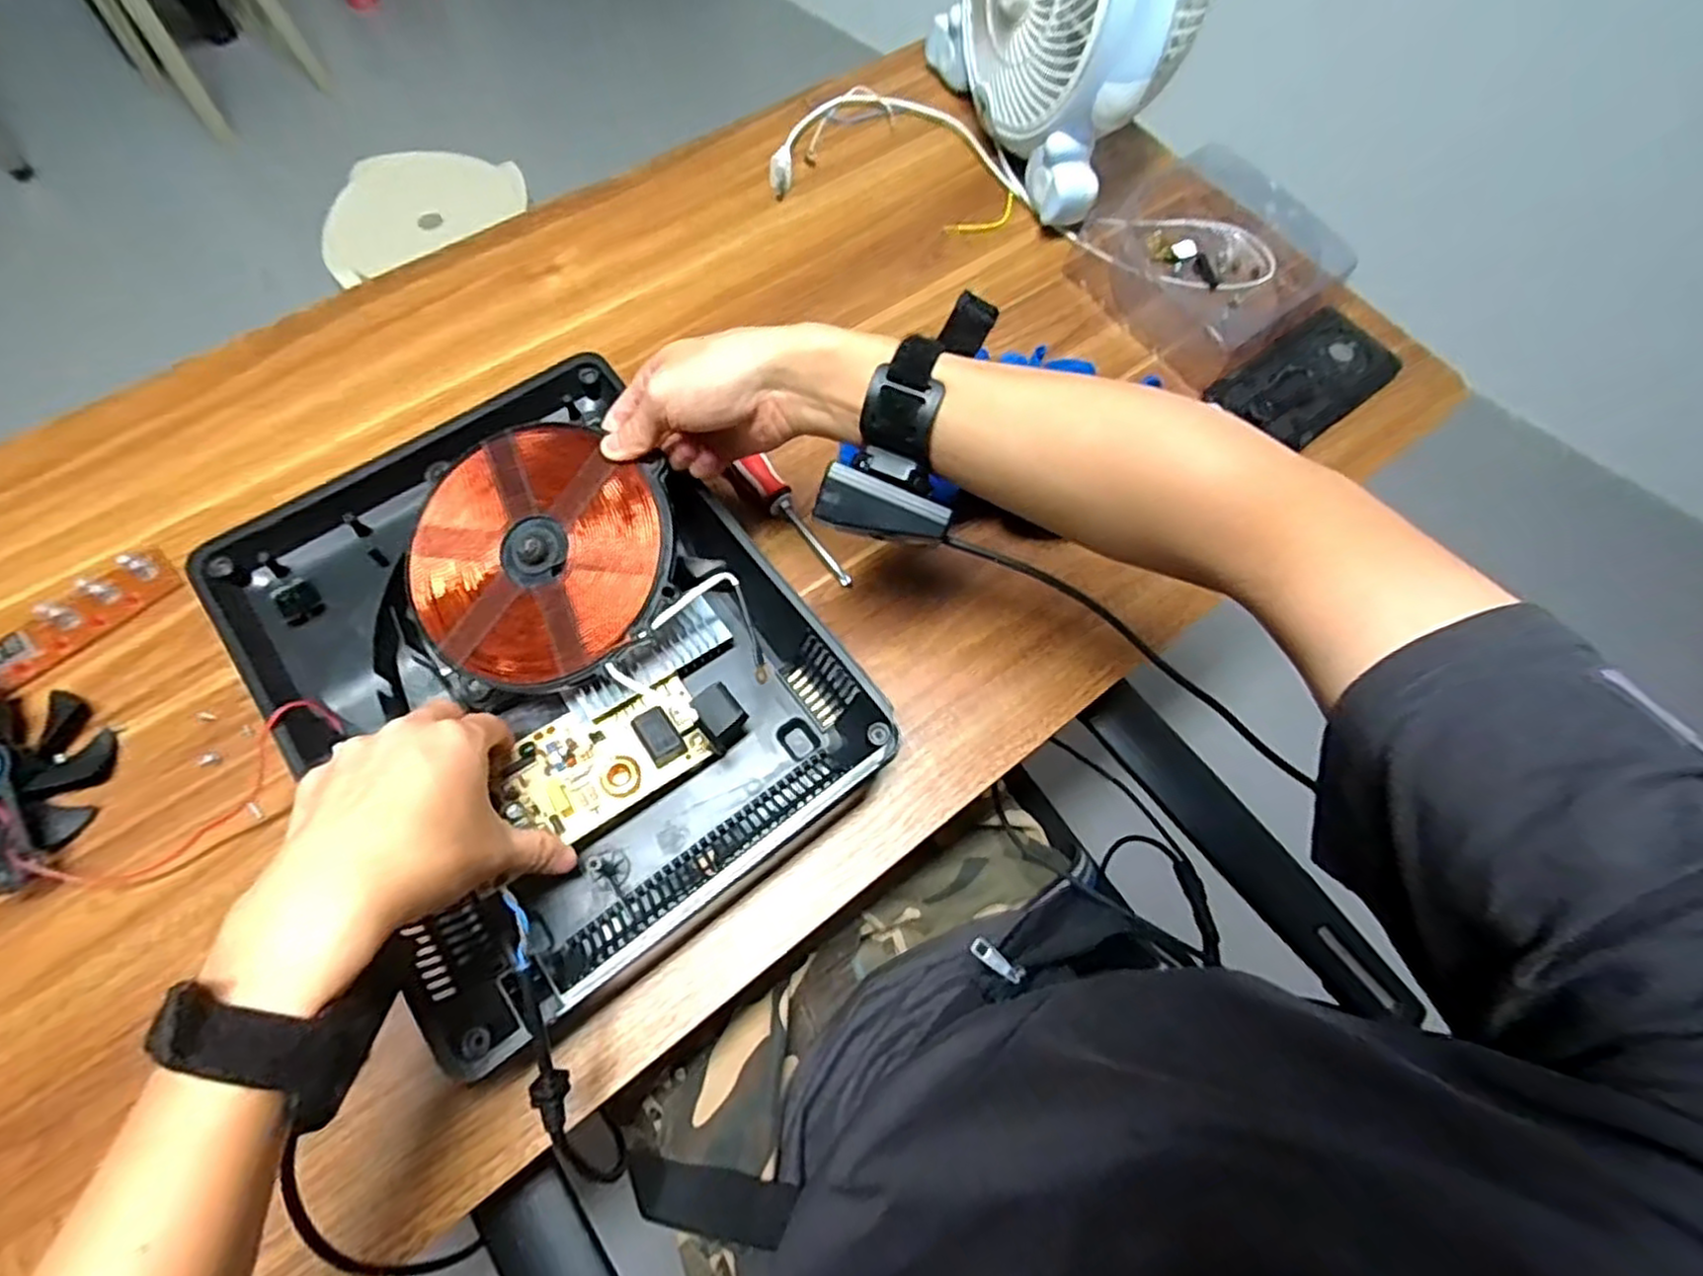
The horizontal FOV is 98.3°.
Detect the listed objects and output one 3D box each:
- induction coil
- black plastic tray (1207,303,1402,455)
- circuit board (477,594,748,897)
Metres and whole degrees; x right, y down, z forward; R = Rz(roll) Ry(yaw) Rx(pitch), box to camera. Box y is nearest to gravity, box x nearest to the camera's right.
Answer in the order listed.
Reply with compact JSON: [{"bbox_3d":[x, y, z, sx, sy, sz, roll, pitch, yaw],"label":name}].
[{"bbox_3d":[-0.179,-0.047,0.421,0.154,0.007,0.151,-1,80,6],"label":"induction coil"},{"bbox_3d":[0.363,-0.205,0.581,0.162,0.022,0.080,-34,88,-17],"label":"black plastic tray"},{"bbox_3d":[-0.124,0.048,0.418,0.150,0.035,0.080,-37,75,-14],"label":"circuit board"}]

